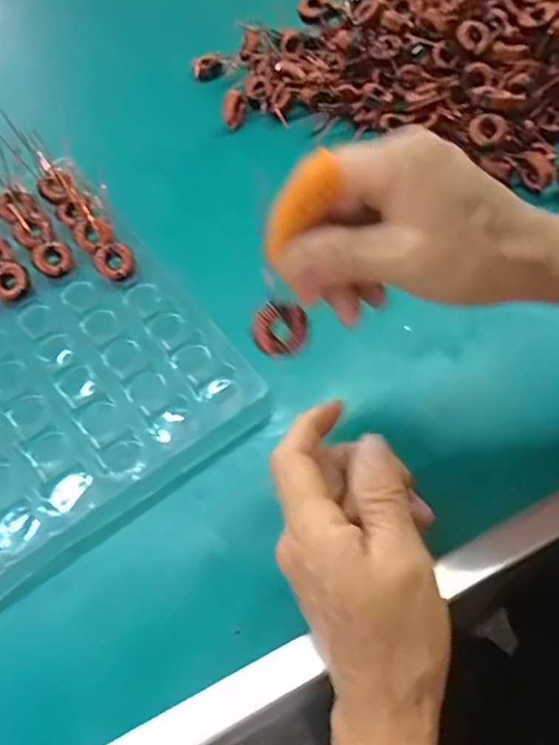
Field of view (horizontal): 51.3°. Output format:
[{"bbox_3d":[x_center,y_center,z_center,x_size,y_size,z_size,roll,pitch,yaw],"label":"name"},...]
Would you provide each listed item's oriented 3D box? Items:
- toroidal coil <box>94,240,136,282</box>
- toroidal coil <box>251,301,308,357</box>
[{"bbox_3d":[-0.117,-0.079,0.415,0.029,0.007,0.029,1,84,-5],"label":"toroidal coil"},{"bbox_3d":[-0.001,-0.021,0.282,0.026,0.012,0.026,1,86,-12],"label":"toroidal coil"}]

